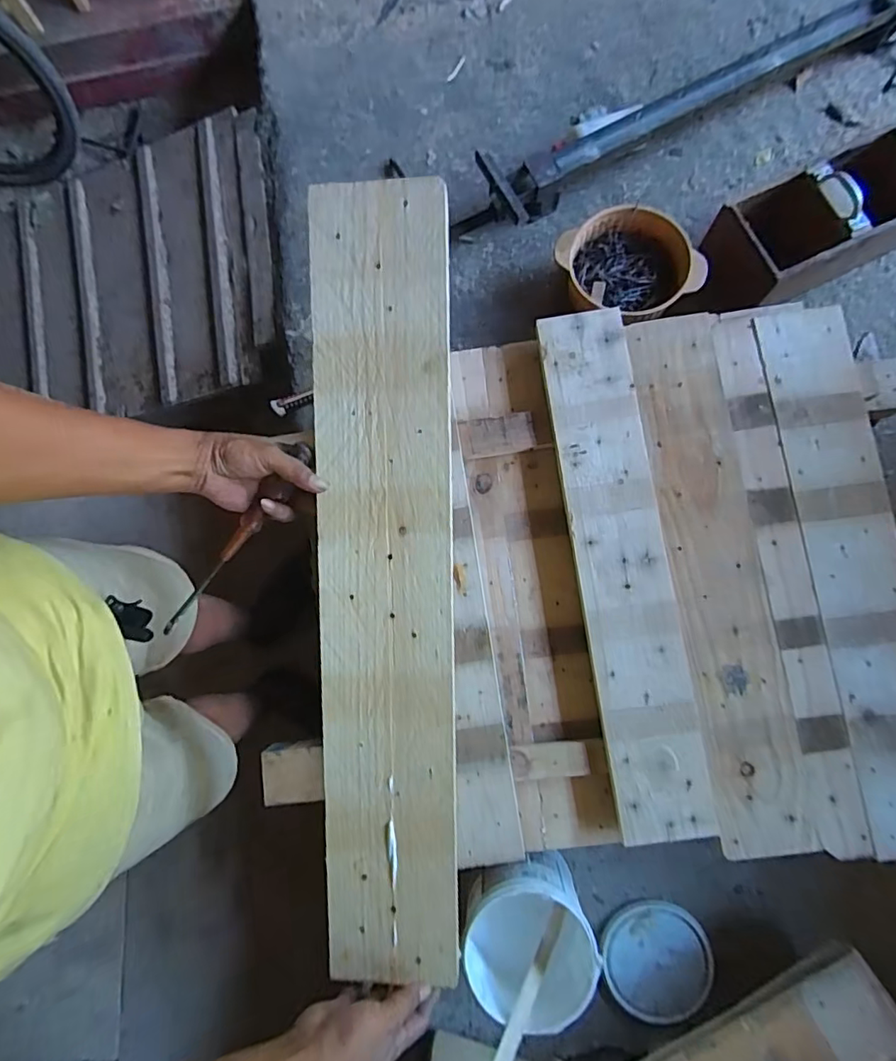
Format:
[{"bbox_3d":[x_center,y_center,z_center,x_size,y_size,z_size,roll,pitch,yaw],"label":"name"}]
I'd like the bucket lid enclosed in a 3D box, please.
[{"bbox_3d":[0.343,0.700,0.886,0.172,0.019,0.167,1,78,-5],"label":"bucket lid"}]

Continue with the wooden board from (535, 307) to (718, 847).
[{"bbox_3d":[0.257,0.046,0.805,0.132,0.014,0.771,-8,82,4],"label":"wooden board"}]

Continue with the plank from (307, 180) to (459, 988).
[{"bbox_3d":[-0.063,0.067,0.534,0.135,0.019,0.779,-1,93,1],"label":"plank"}]

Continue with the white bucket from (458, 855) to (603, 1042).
[{"bbox_3d":[0.114,0.584,0.815,0.172,0.185,0.171,0,80,1],"label":"white bucket"}]

